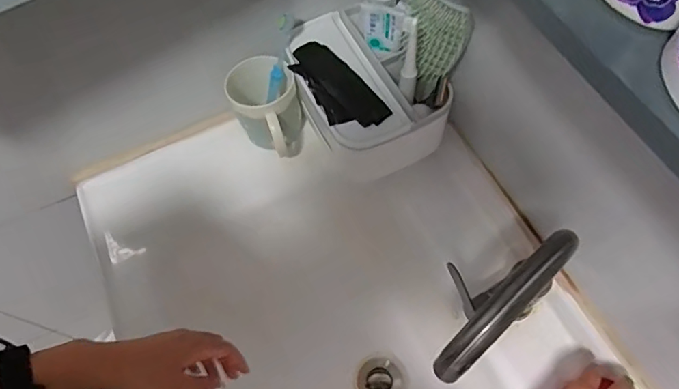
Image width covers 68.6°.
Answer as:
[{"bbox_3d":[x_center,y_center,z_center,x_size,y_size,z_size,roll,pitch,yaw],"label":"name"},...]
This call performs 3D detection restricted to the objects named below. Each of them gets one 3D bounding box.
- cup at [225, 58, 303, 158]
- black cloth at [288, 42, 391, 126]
[{"bbox_3d":[-0.095,-0.113,0.646,0.087,0.097,0.089,-1,63,3],"label":"cup"},{"bbox_3d":[-0.001,-0.128,0.592,0.066,0.018,0.137,-29,65,-11],"label":"black cloth"}]

